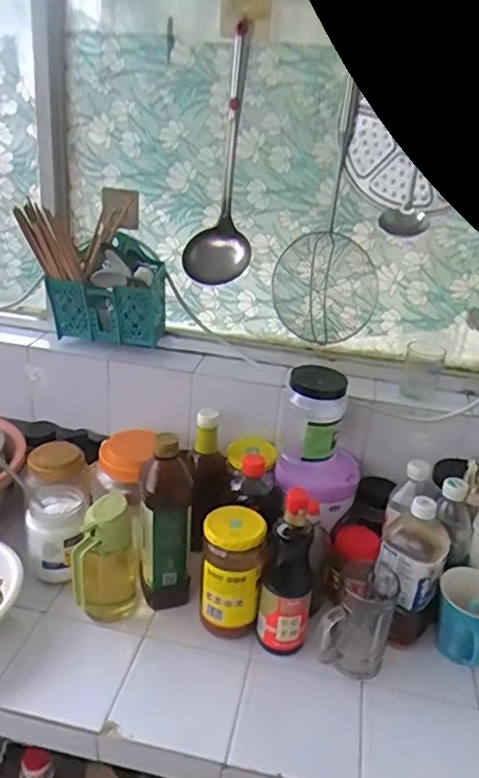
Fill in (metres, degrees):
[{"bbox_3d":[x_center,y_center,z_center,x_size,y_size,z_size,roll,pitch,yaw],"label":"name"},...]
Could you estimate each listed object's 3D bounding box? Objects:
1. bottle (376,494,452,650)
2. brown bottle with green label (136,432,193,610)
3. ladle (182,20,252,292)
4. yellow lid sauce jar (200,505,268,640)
[{"bbox_3d":[0.237,0.254,0.814,0.090,0.216,0.080,-4,26,-19],"label":"bottle"},{"bbox_3d":[-0.107,0.191,0.849,0.076,0.257,0.062,1,24,-8],"label":"brown bottle with green label"},{"bbox_3d":[-0.025,-0.347,0.889,0.097,0.360,0.090,3,24,-4],"label":"ladle"},{"bbox_3d":[-0.010,0.259,0.819,0.079,0.185,0.079,4,24,-2],"label":"yellow lid sauce jar"}]

